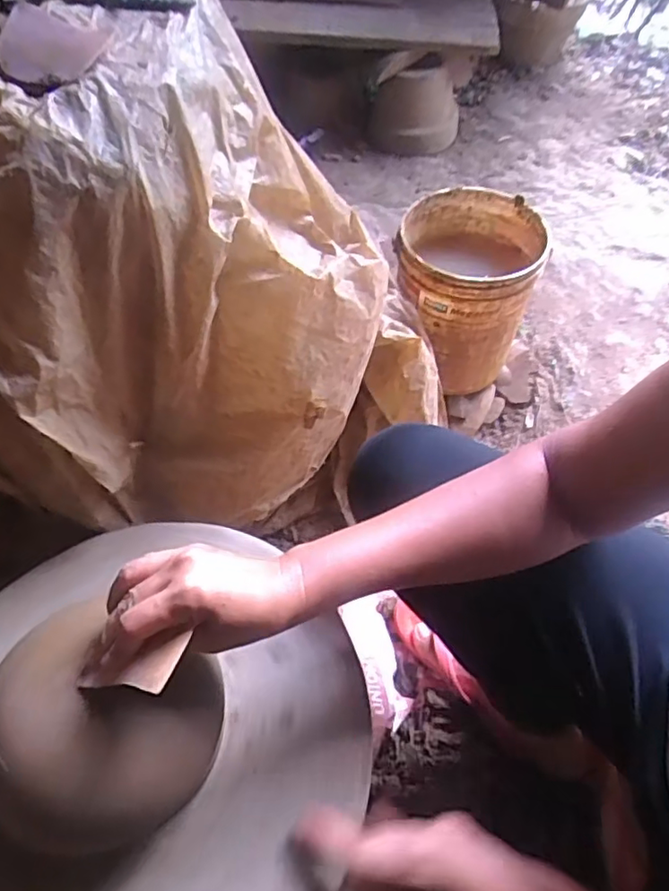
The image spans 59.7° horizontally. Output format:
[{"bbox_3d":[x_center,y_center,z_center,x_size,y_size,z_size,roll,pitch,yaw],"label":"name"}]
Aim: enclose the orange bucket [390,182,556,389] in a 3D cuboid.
[{"bbox_3d":[0.169,-0.197,0.765,0.174,0.191,0.169,11,56,11],"label":"orange bucket"}]

